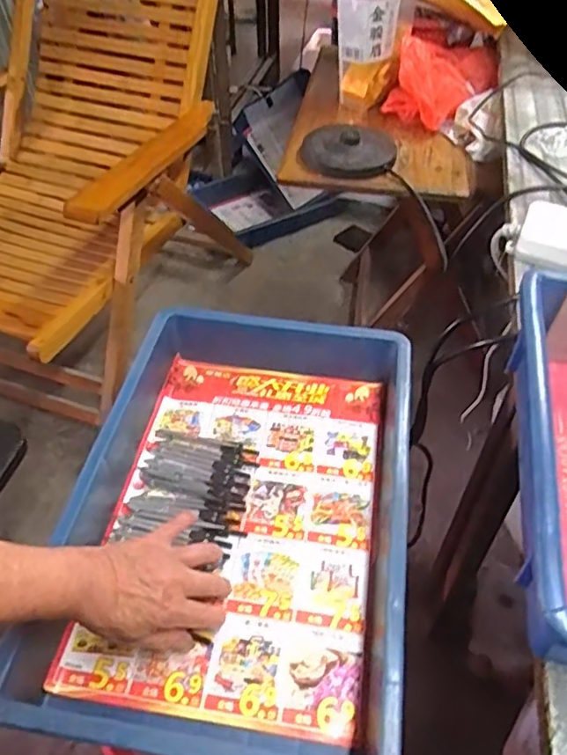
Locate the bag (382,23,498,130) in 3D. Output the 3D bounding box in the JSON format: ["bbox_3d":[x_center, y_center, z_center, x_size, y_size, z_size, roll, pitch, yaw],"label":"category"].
[{"bbox_3d":[0.269,-0.515,0.990,0.154,0.116,0.201,20,51,17],"label":"bag"}]

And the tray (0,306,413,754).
[{"bbox_3d":[-0.034,0.113,0.547,0.284,0.081,0.429,6,48,7],"label":"tray"}]

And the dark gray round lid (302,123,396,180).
[{"bbox_3d":[0.104,-0.370,0.913,0.142,0.038,0.154,0,48,0],"label":"dark gray round lid"}]

